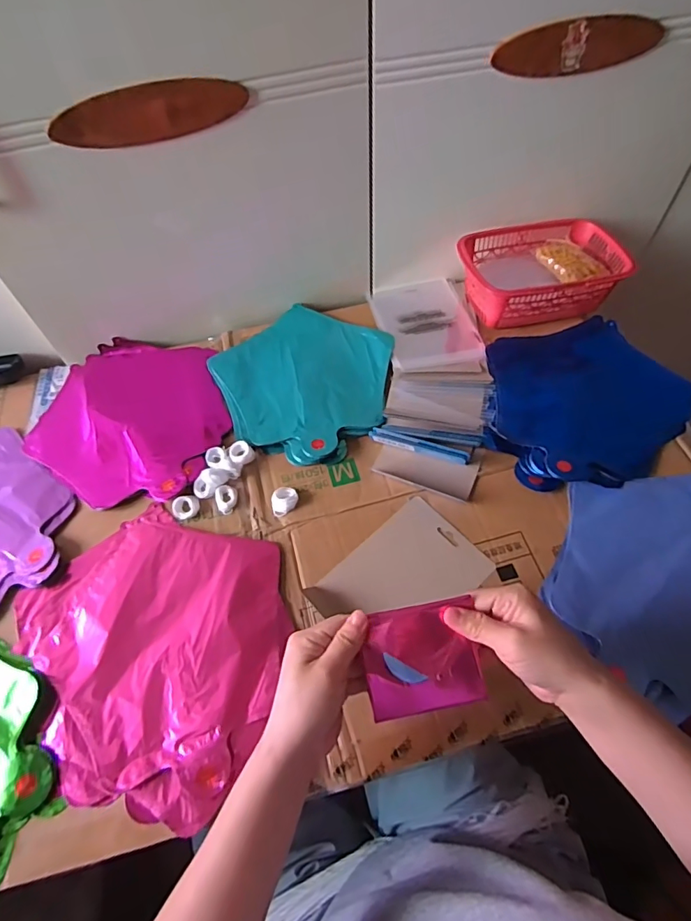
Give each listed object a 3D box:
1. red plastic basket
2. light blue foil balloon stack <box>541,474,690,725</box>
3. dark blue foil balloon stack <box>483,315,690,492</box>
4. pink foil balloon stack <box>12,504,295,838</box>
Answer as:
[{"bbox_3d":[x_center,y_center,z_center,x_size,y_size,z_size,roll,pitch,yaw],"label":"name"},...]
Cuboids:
[{"bbox_3d":[0.266,-0.265,0.679,0.215,0.061,0.142,-9,58,-2],"label":"red plastic basket"},{"bbox_3d":[0.326,0.113,0.487,0.239,0.015,0.219,-26,60,-12],"label":"light blue foil balloon stack"},{"bbox_3d":[0.289,-0.078,0.596,0.241,0.021,0.235,-4,58,1],"label":"dark blue foil balloon stack"},{"bbox_3d":[-0.192,0.174,0.467,0.260,0.004,0.249,13,60,11],"label":"pink foil balloon stack"}]

